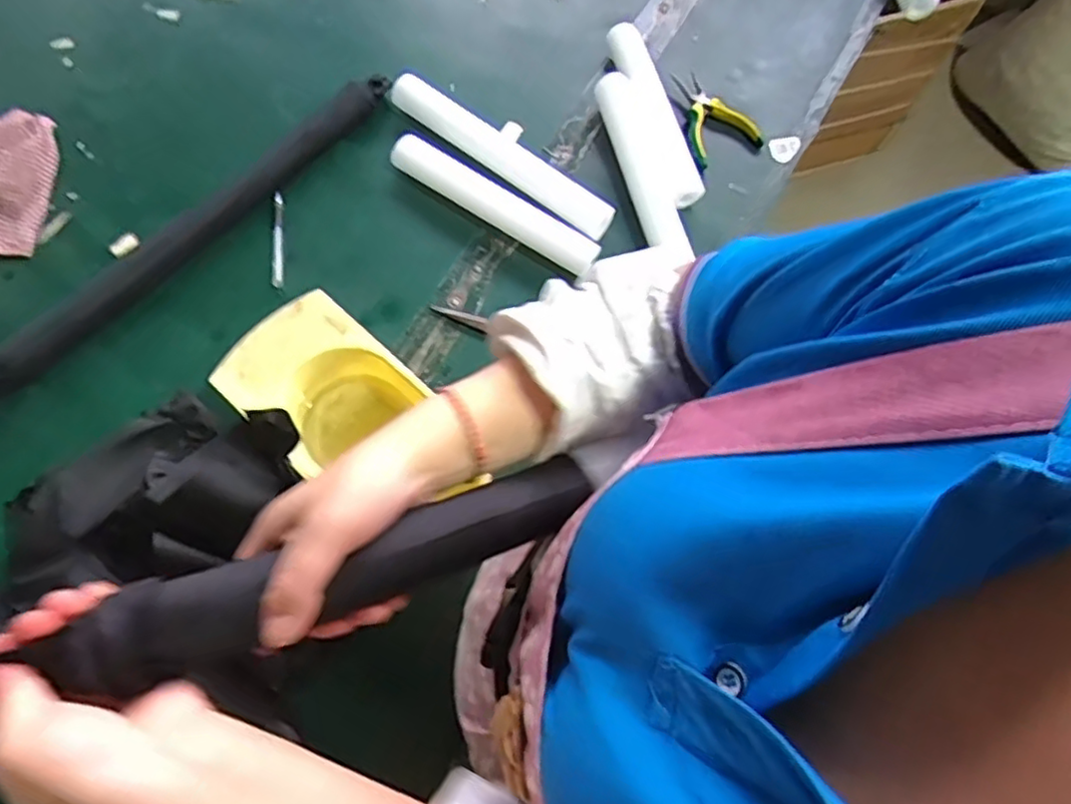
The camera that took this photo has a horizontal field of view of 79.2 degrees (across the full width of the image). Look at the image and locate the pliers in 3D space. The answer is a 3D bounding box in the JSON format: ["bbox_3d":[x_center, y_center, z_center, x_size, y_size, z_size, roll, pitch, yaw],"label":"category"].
[{"bbox_3d":[0.239,-0.383,0.866,0.100,0.022,0.139,-19,72,-7],"label":"pliers"}]

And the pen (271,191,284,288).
[{"bbox_3d":[-0.321,-0.203,0.807,0.015,0.012,0.130,-5,71,0],"label":"pen"}]

